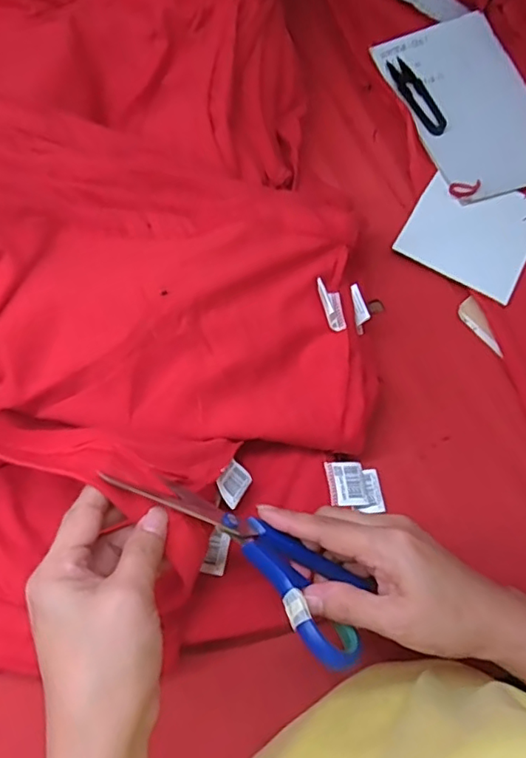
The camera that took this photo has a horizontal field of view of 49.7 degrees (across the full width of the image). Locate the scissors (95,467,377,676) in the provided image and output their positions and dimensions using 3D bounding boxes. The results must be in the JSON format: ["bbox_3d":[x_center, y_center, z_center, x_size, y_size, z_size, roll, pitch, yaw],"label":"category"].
[{"bbox_3d":[-0.012,0.094,0.317,0.160,0.056,0.012,35,116,1],"label":"scissors"}]

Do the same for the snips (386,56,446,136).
[{"bbox_3d":[0.151,-0.282,0.557,0.025,0.006,0.098,-22,72,-11],"label":"snips"}]

